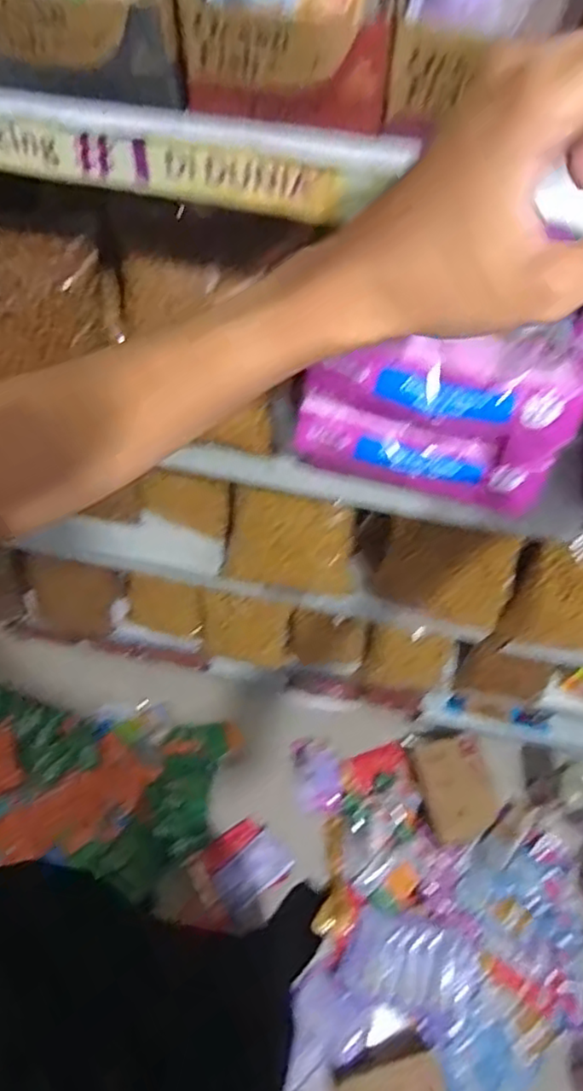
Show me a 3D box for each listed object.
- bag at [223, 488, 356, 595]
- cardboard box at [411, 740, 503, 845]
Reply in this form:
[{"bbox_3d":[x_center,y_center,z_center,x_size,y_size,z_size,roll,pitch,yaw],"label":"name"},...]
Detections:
[{"bbox_3d":[-0.001,-0.002,0.823,0.168,0.139,0.070,7,63,3],"label":"bag"},{"bbox_3d":[0.324,0.473,1.286,0.141,0.059,0.187,-14,64,-8],"label":"cardboard box"}]

